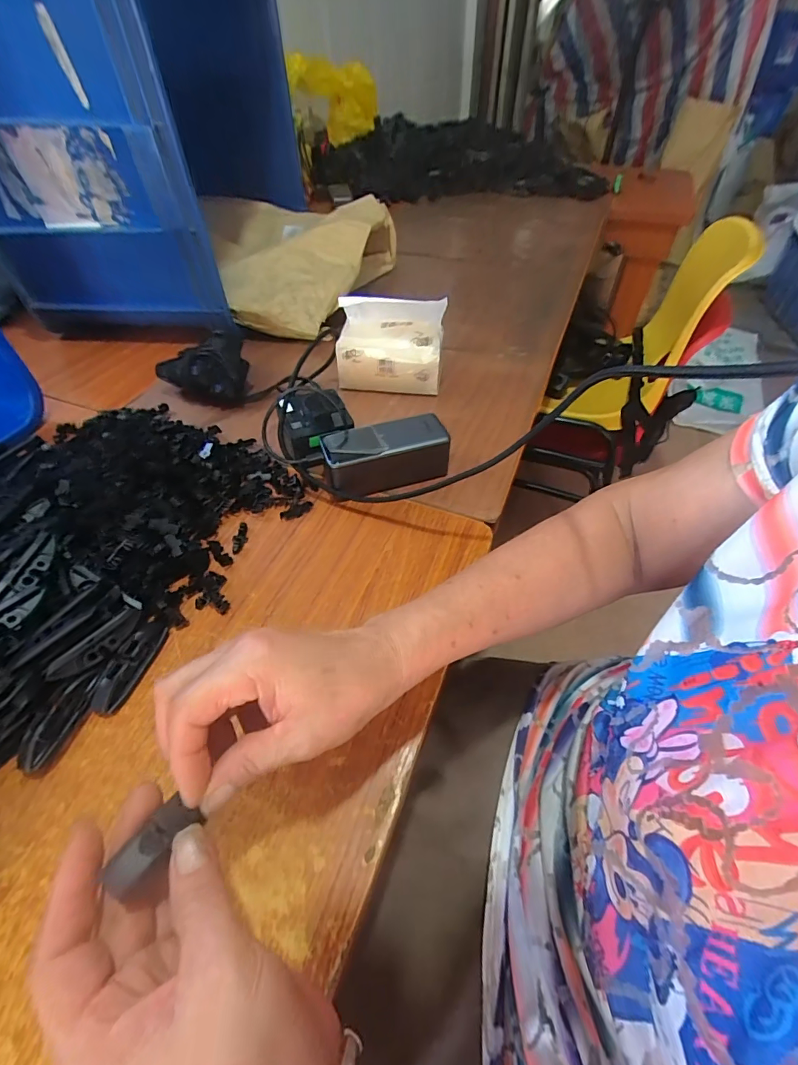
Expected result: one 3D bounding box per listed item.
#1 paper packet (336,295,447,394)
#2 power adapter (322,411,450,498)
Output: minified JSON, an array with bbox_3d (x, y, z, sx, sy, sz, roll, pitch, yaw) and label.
[{"bbox_3d":[-0.011,-0.238,0.561,0.130,0.112,0.057,7,50,6],"label":"paper packet"},{"bbox_3d":[-0.013,-0.080,0.470,0.129,0.054,0.055,-16,52,-12],"label":"power adapter"}]

